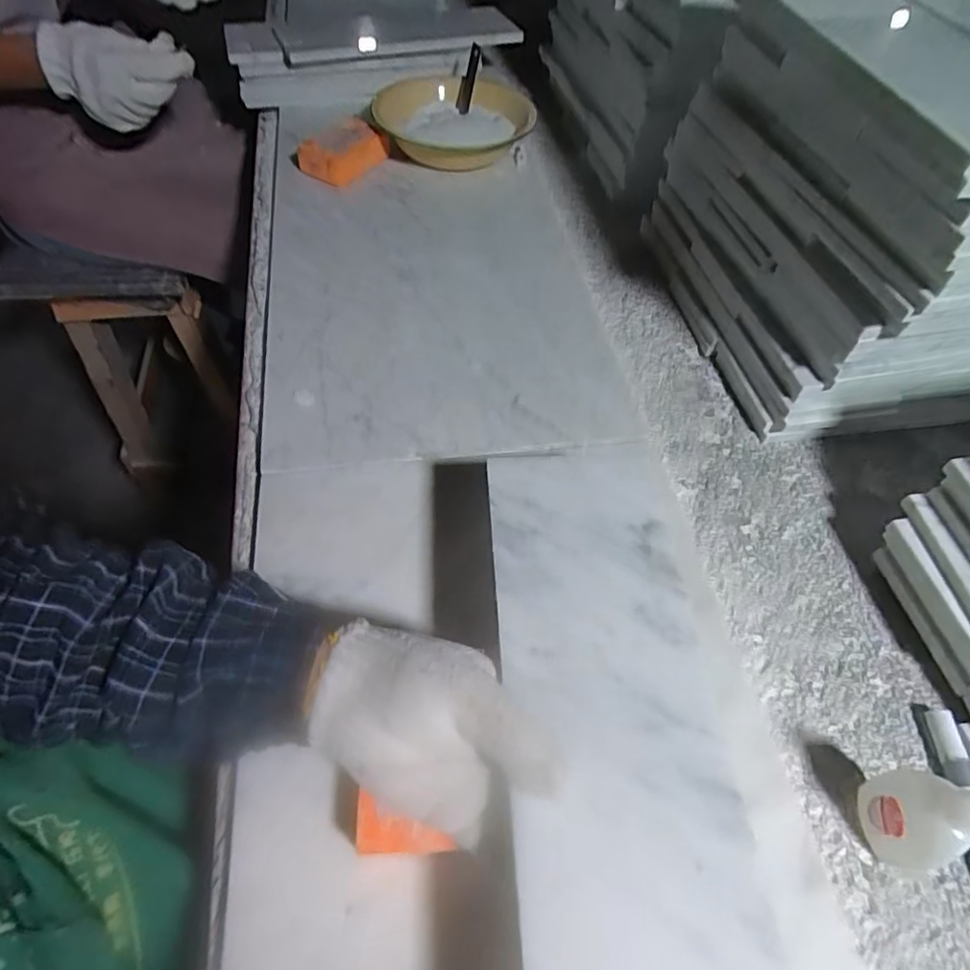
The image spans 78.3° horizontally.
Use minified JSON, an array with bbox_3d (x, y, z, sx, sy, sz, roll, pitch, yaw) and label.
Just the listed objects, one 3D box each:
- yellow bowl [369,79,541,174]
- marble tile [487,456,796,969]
[{"bbox_3d":[-0.038,-0.438,0.723,0.183,0.049,0.199,3,54,-4],"label":"yellow bowl"},{"bbox_3d":[0.062,0.107,0.282,0.103,0.009,0.297,0,54,-5],"label":"marble tile"}]

